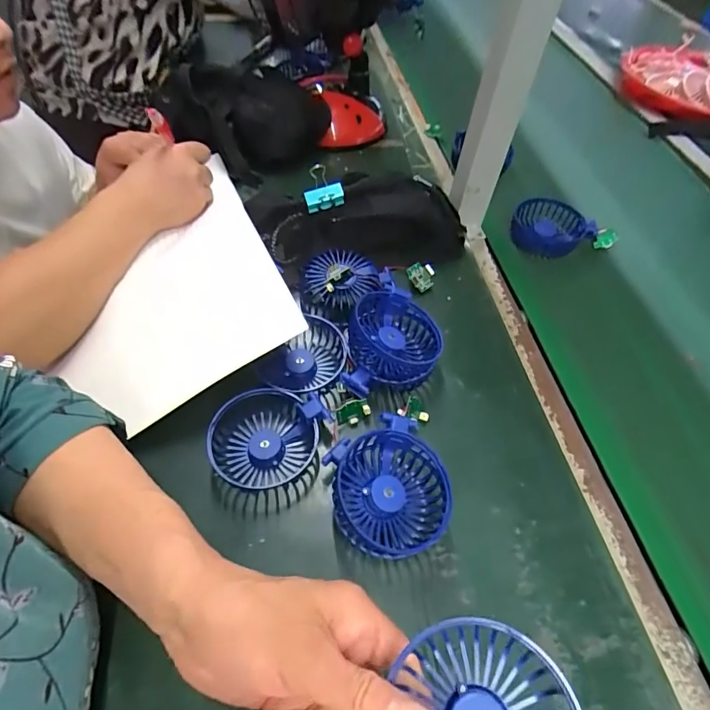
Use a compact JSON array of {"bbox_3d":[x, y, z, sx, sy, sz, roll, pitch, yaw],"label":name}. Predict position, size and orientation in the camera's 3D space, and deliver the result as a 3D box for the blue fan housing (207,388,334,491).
[{"bbox_3d":[-0.077,0.070,0.390,0.091,0.033,0.085,1,54,-2],"label":"blue fan housing"}]

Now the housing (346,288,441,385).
[{"bbox_3d":[0.037,-0.012,0.444,0.086,0.049,0.099,2,54,-2],"label":"housing"}]

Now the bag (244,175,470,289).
[{"bbox_3d":[0.008,-0.143,0.516,0.239,0.088,0.056,-5,55,-6],"label":"bag"}]

